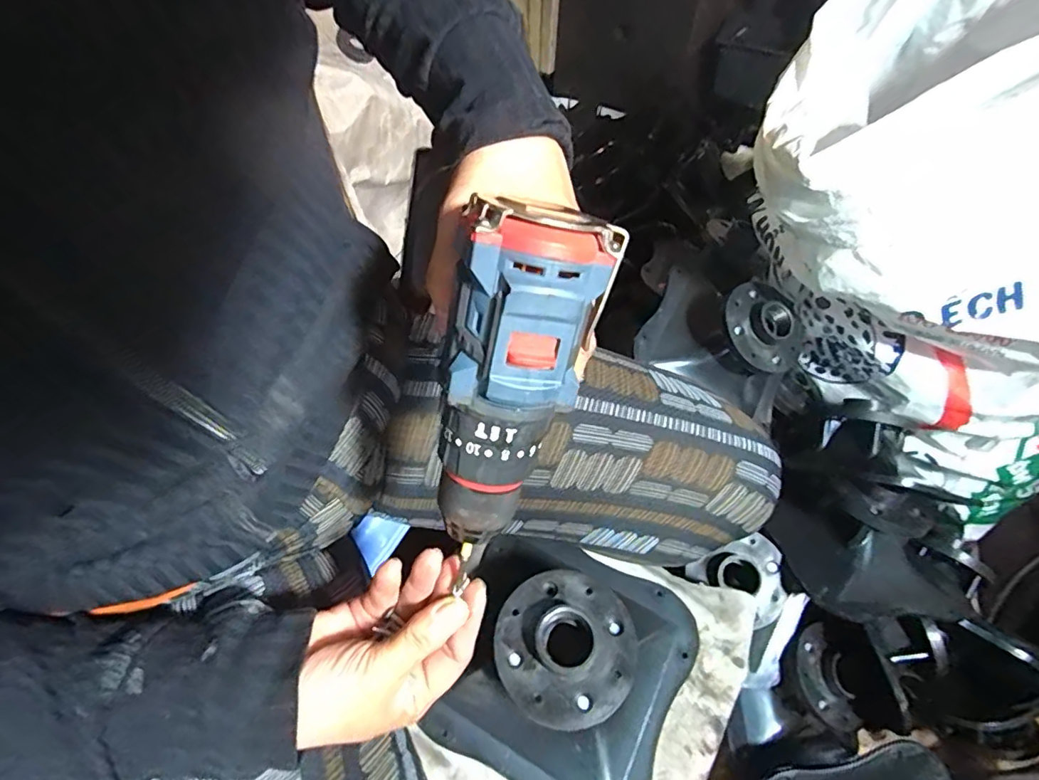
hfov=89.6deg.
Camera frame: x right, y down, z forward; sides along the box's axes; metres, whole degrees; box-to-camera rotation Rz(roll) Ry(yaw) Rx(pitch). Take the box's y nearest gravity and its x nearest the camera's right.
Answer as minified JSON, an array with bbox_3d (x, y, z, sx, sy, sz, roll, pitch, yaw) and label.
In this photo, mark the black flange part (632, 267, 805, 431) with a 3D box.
[{"bbox_3d":[0.213,-0.059,0.551,0.149,0.079,0.134,25,57,18],"label":"black flange part"}]

